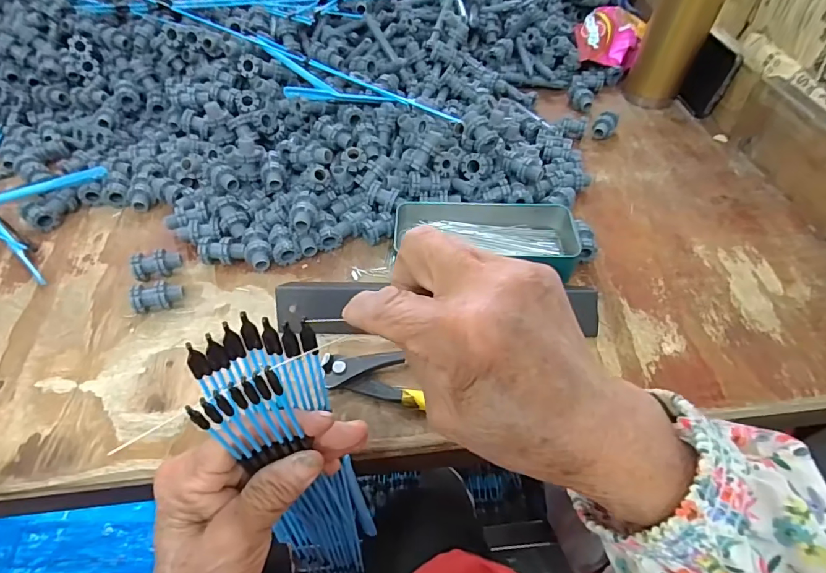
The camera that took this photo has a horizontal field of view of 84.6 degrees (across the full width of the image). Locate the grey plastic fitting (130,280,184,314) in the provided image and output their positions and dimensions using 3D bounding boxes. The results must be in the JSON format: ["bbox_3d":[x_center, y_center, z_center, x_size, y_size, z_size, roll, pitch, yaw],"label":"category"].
[{"bbox_3d":[-0.205,0.009,0.367,0.036,0.021,0.020,-12,53,-8],"label":"grey plastic fitting"}]

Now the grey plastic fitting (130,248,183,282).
[{"bbox_3d":[-0.216,-0.019,0.386,0.037,0.019,0.019,-16,54,-11],"label":"grey plastic fitting"}]

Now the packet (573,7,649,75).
[{"bbox_3d":[0.256,-0.326,0.593,0.082,0.031,0.101,19,59,11],"label":"packet"}]

